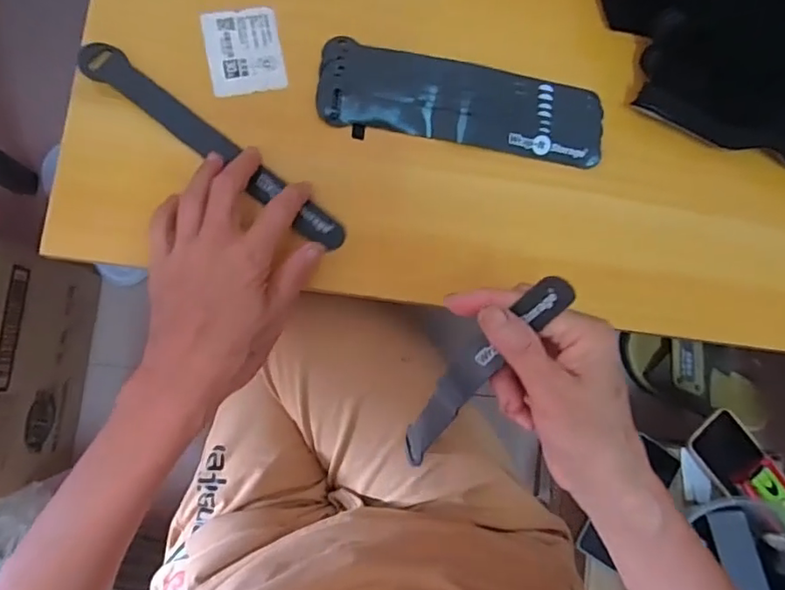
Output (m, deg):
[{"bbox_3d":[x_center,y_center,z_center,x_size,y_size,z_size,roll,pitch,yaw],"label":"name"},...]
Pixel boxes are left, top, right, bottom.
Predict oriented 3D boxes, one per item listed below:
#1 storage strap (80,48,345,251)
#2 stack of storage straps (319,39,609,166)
[{"bbox_3d":[-0.113,-0.093,0.361,0.196,0.013,0.022,37,81,-3],"label":"storage strap"},{"bbox_3d":[0.050,-0.133,0.392,0.199,0.014,0.062,6,83,-7],"label":"stack of storage straps"}]

